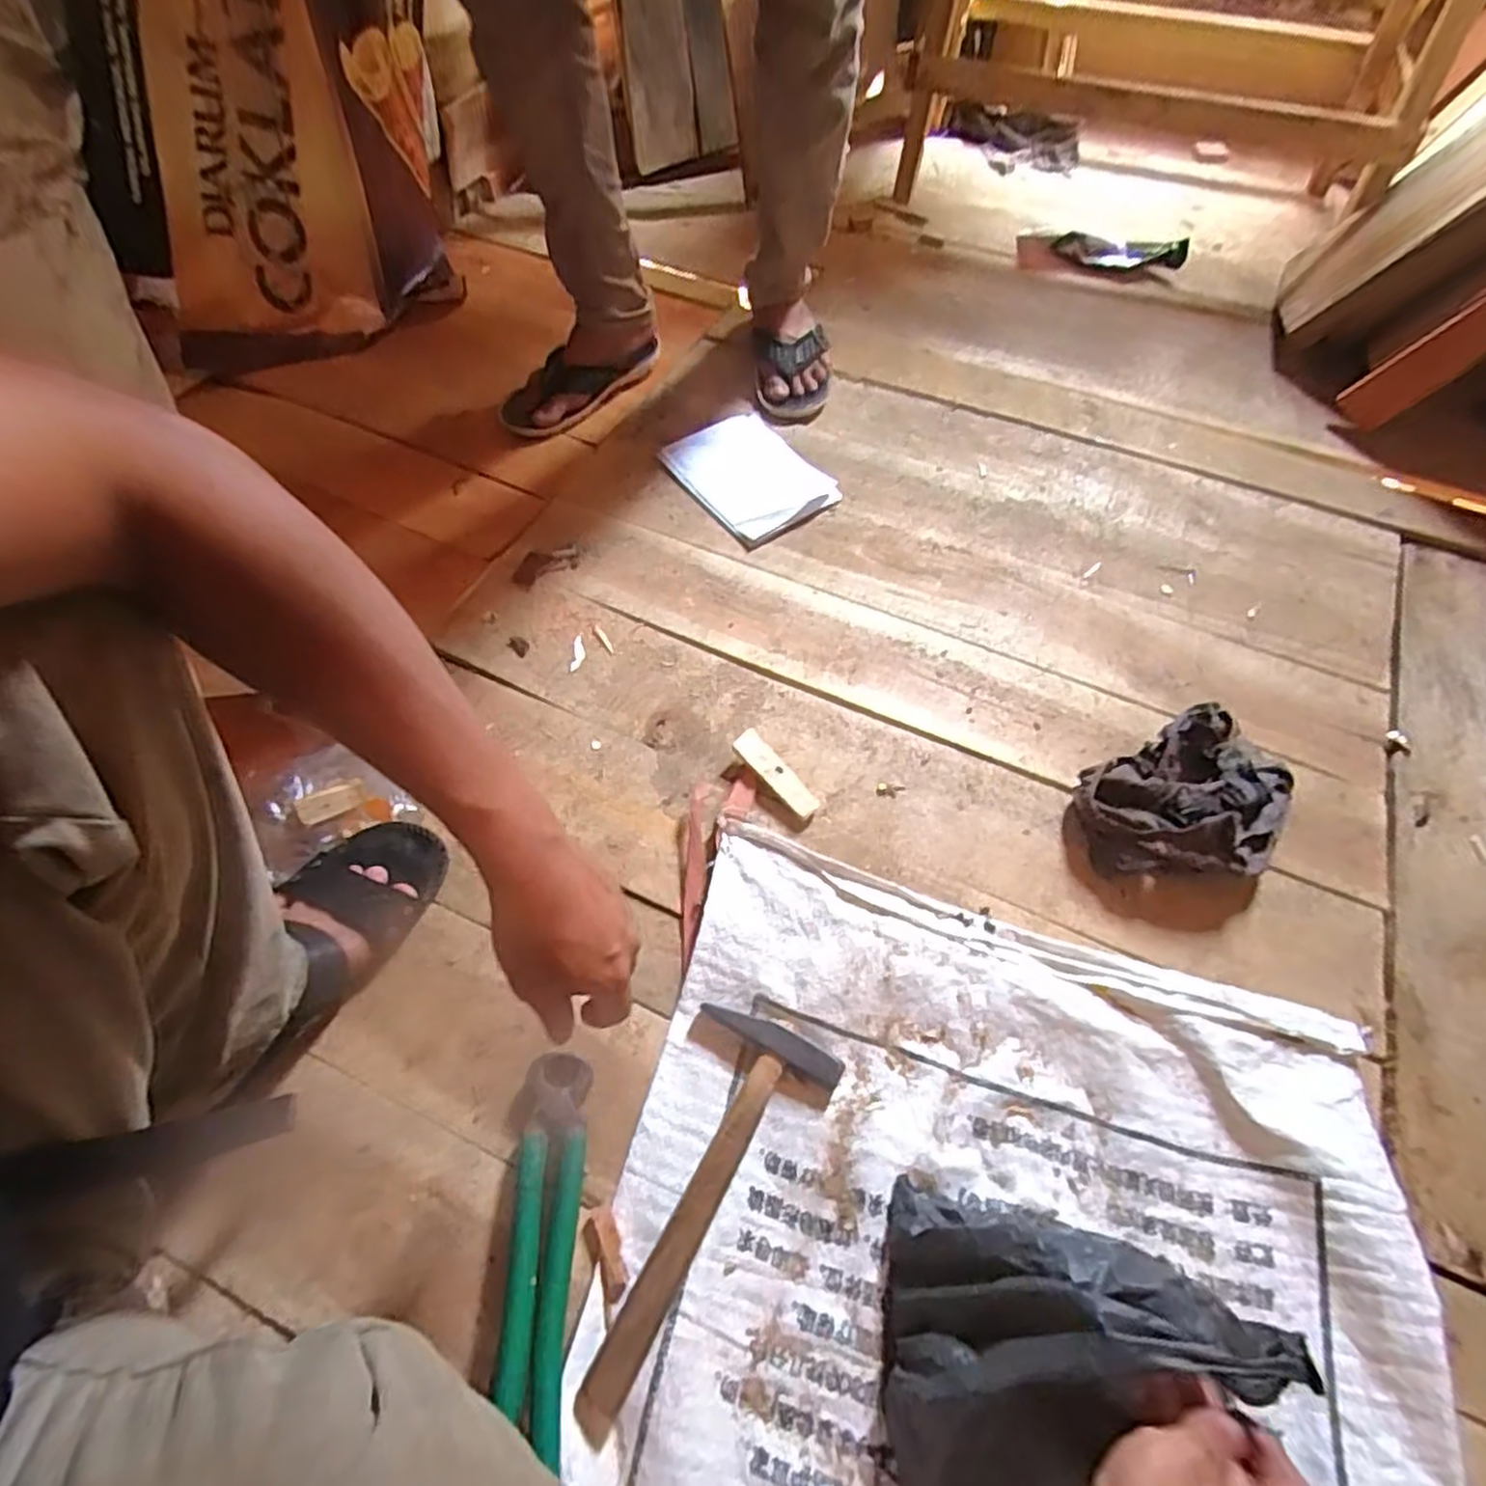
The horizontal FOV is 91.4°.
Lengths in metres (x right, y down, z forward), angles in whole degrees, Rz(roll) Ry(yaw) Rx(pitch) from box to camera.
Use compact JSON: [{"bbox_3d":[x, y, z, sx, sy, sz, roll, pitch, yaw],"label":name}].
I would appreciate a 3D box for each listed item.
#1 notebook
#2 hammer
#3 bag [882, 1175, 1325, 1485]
[{"bbox_3d":[0.004,-0.336,0.905,0.150,0.015,0.205,-31,65,-19],"label":"notebook"},{"bbox_3d":[-0.043,0.315,0.513,0.106,0.028,0.269,32,63,15],"label":"hammer"},{"bbox_3d":[0.188,0.381,0.419,0.194,0.125,0.173,14,60,6],"label":"bag"}]

